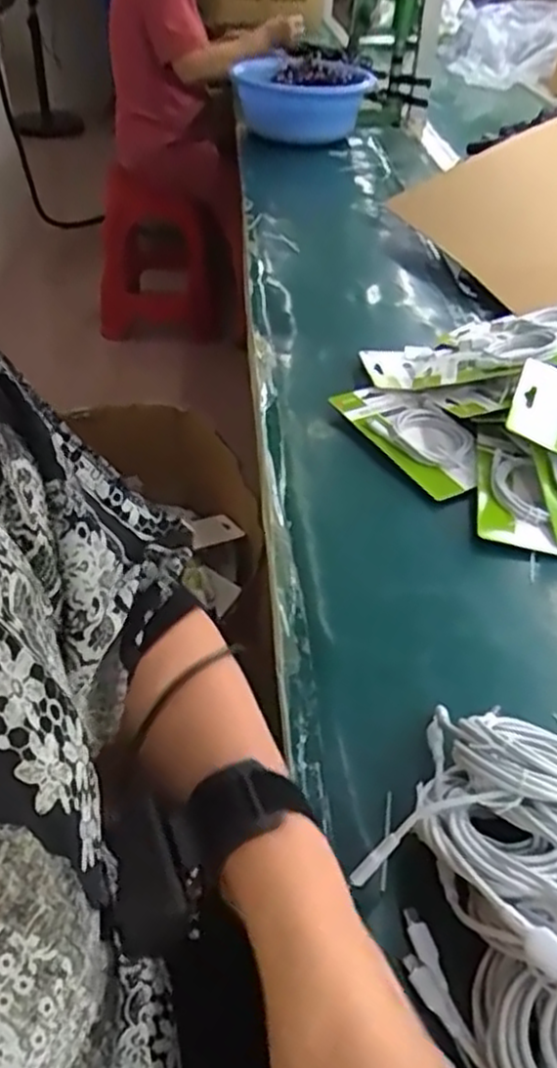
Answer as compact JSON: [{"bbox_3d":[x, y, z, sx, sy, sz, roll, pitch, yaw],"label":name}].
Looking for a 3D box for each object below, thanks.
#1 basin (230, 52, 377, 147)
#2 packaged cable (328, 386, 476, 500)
[{"bbox_3d":[0.065,-1.026,1.703,0.309,0.124,0.297,12,42,8],"label":"basin"},{"bbox_3d":[0.135,-0.101,0.728,0.085,0.016,0.173,-18,44,-26],"label":"packaged cable"}]

